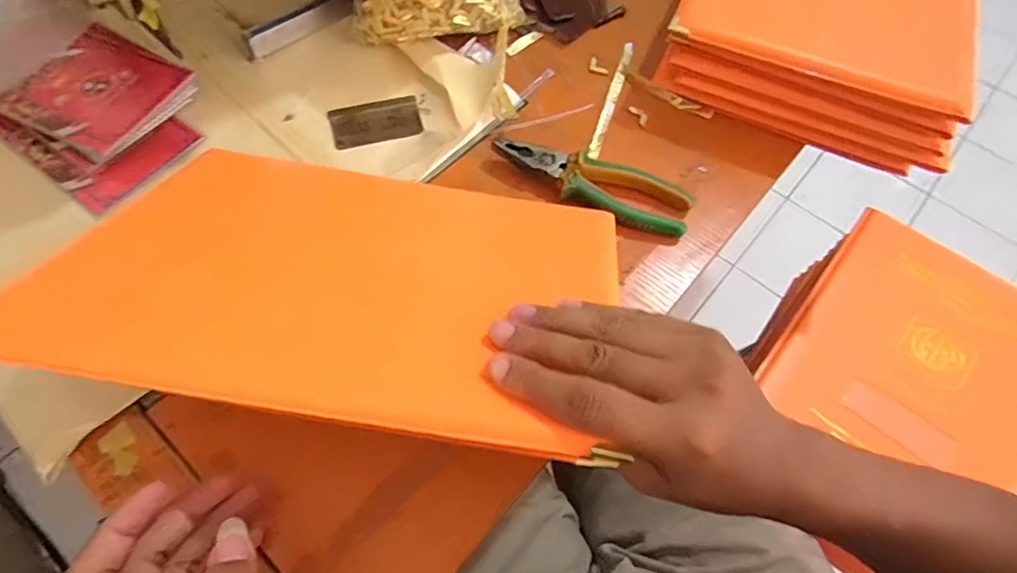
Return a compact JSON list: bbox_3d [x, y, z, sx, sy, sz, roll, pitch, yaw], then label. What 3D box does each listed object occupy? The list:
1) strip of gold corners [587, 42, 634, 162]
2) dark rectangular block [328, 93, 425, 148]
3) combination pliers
[{"bbox_3d":[0.104,-0.189,0.518,0.010,0.012,0.166,17,63,7],"label":"strip of gold corners"},{"bbox_3d":[-0.122,-0.153,0.485,0.081,0.005,0.049,-16,64,-10],"label":"dark rectangular block"},{"bbox_3d":[0.076,-0.094,0.453,0.167,0.023,0.064,30,65,13],"label":"combination pliers"}]

